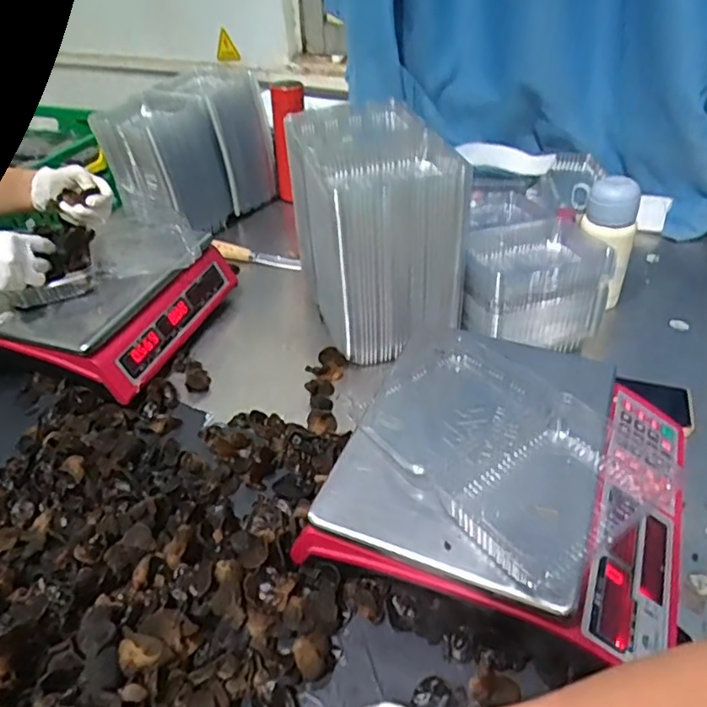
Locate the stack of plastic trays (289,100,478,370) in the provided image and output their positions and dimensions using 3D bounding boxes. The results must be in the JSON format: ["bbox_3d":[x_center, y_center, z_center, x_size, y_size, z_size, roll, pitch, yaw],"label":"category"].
[{"bbox_3d":[0.023,-0.182,0.838,0.180,0.236,0.285,-12,41,-10],"label":"stack of plastic trays"}]

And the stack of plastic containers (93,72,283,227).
[{"bbox_3d":[-0.333,-0.401,1.176,0.226,0.217,0.290,19,43,25],"label":"stack of plastic containers"}]

